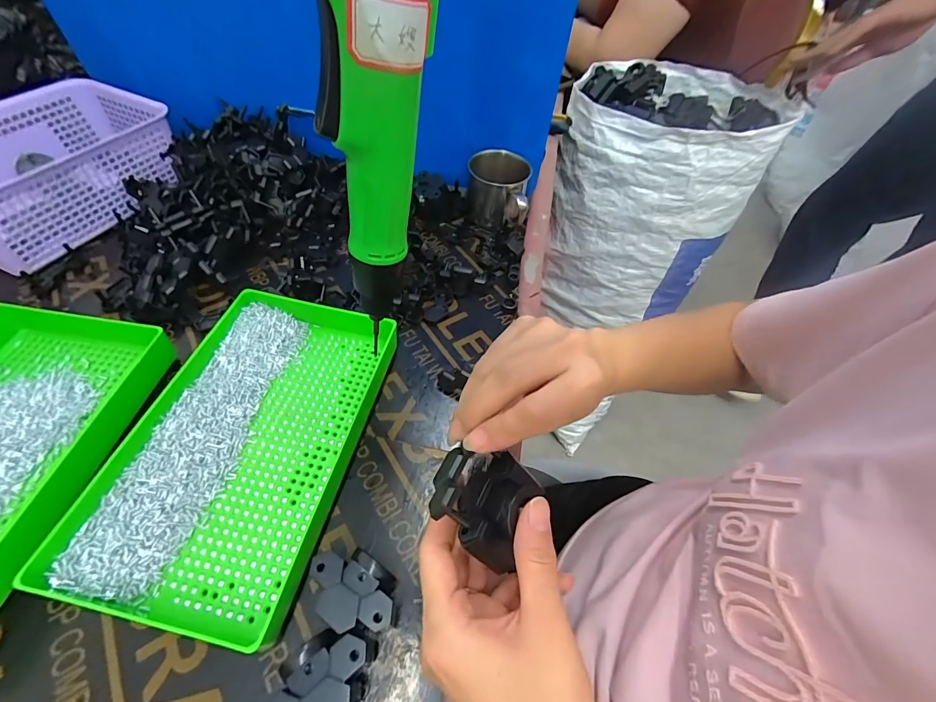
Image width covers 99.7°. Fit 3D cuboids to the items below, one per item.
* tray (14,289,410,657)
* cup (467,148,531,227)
[{"bbox_3d":[-0.163,0.061,0.308,0.147,0.037,0.252,13,54,5],"label":"tray"},{"bbox_3d":[0.035,-0.192,0.483,0.073,0.068,0.071,2,54,-3],"label":"cup"}]

